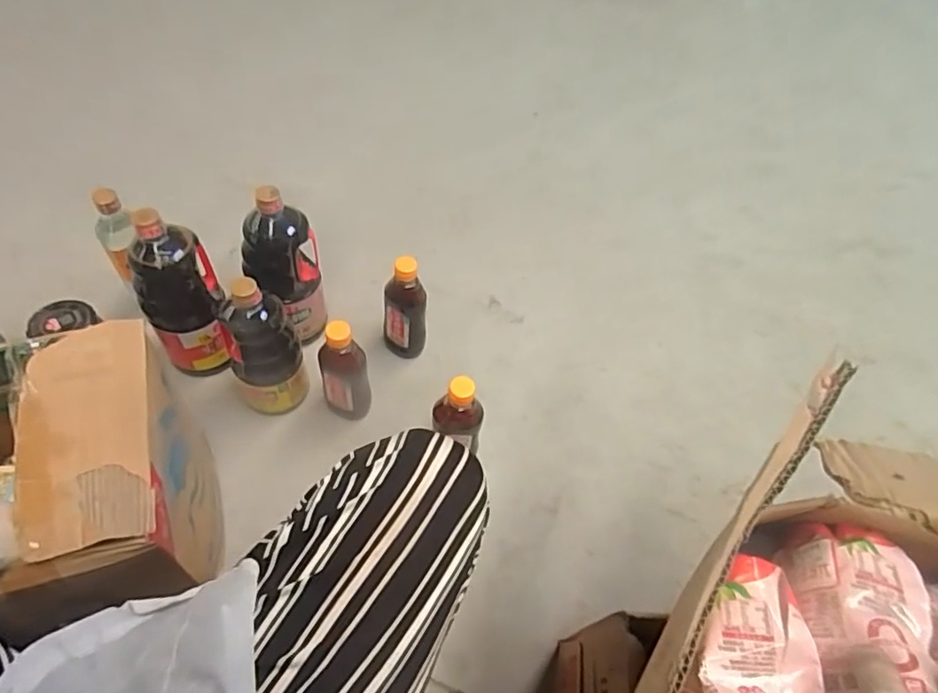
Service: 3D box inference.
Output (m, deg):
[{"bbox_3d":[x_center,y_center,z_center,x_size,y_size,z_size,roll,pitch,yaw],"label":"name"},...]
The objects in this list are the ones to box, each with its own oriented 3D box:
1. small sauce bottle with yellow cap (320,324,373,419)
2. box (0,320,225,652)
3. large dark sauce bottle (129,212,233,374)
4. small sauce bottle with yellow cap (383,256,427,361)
[{"bbox_3d":[-0.183,0.047,0.836,0.065,0.219,0.060,3,55,-5],"label":"small sauce bottle with yellow cap"},{"bbox_3d":[-0.438,0.149,0.597,0.257,0.208,0.247,-12,59,-11],"label":"box"},{"bbox_3d":[-0.423,-0.073,0.829,0.107,0.276,0.097,-6,56,-12],"label":"large dark sauce bottle"},{"bbox_3d":[-0.104,-0.055,0.914,0.064,0.215,0.059,-7,56,-12],"label":"small sauce bottle with yellow cap"}]

